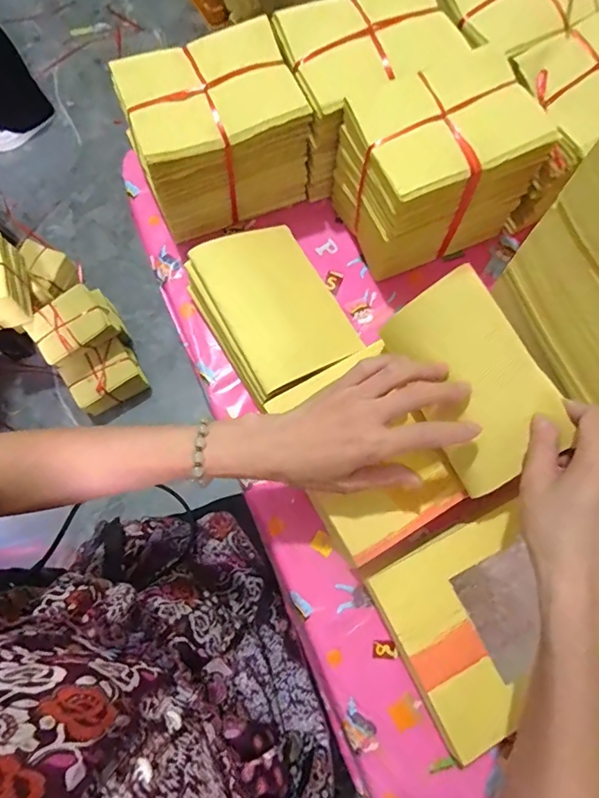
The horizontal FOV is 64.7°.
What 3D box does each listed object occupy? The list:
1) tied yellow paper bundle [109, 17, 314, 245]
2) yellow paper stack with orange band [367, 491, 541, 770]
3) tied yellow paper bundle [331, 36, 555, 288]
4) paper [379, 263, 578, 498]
[{"bbox_3d":[-0.085,-0.272,0.494,0.163,0.128,0.113,-22,76,-8],"label":"tied yellow paper bundle"},{"bbox_3d":[0.194,0.180,0.425,0.226,0.045,0.154,-24,77,-9],"label":"yellow paper stack with orange band"},{"bbox_3d":[0.133,-0.232,0.479,0.162,0.132,0.123,-26,77,-9],"label":"tied yellow paper bundle"},{"bbox_3d":[0.135,-0.012,0.370,0.093,0.011,0.157,-34,93,21],"label":"paper"}]

